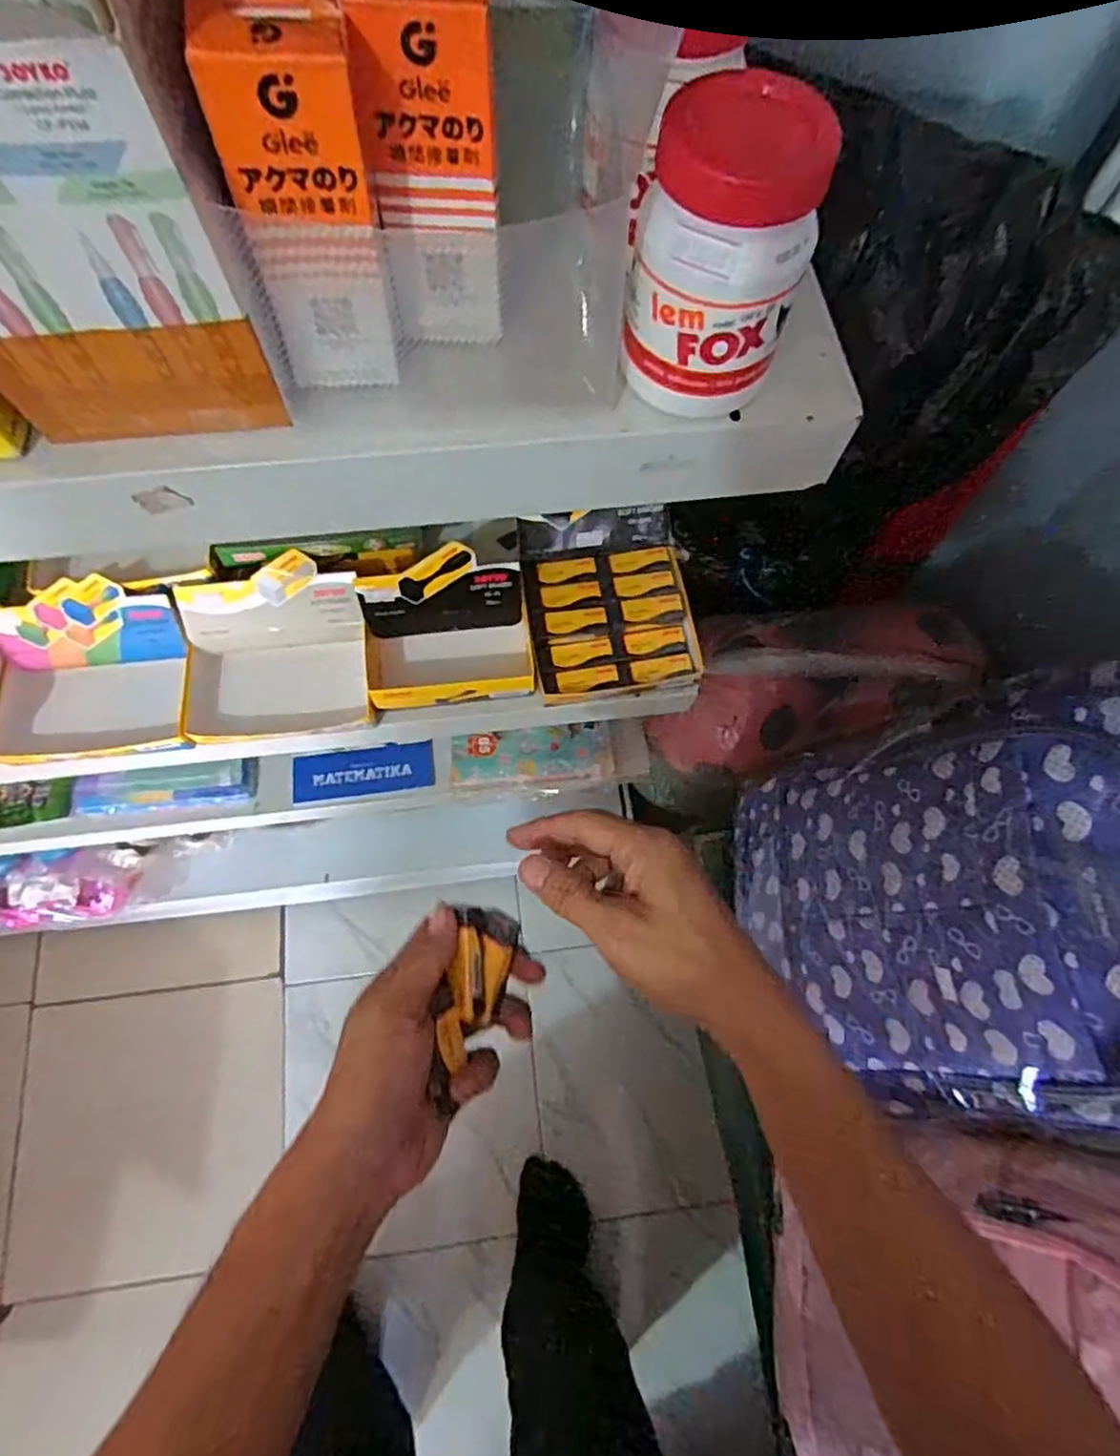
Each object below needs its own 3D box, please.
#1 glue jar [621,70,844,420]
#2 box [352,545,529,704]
[{"bbox_3d":[0.054,-0.156,0.233,0.054,0.084,0.054,1,72,-2],"label":"glue jar"},{"bbox_3d":[-0.086,-0.068,0.521,0.124,0.103,0.087,-7,73,-4],"label":"box"}]

